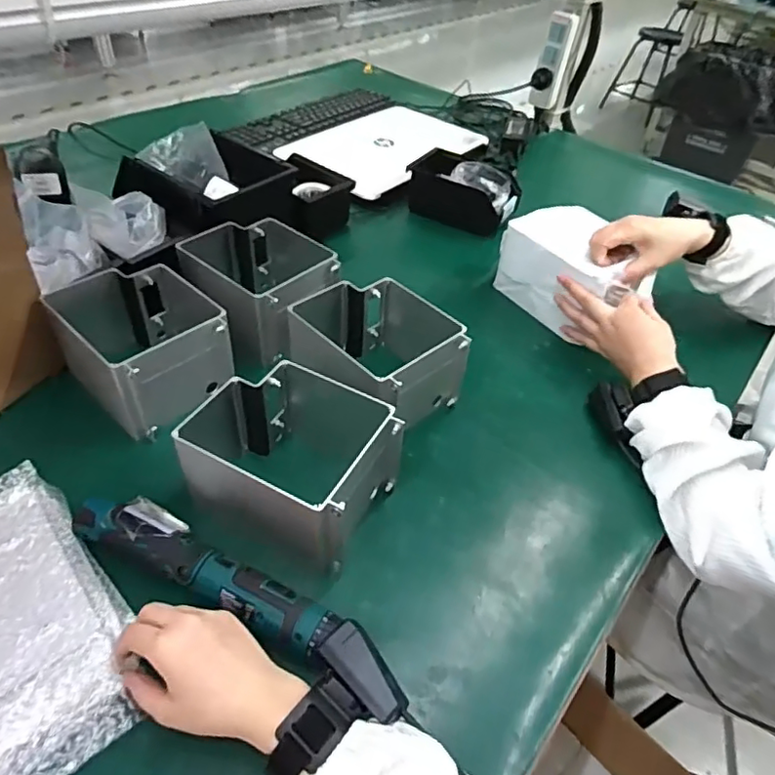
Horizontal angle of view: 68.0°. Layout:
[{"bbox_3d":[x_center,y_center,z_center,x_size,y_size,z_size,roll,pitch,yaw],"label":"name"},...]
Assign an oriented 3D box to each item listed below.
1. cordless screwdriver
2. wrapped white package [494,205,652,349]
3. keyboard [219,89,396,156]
[{"bbox_3d":[-0.119,0.165,0.460,0.302,0.064,0.047,23,47,17],"label":"cordless screwdriver"},{"bbox_3d":[0.252,-0.155,0.785,0.120,0.106,0.173,-20,50,-24],"label":"wrapped white package"},{"bbox_3d":[-0.148,-0.558,1.187,0.142,0.017,0.406,34,51,25],"label":"keyboard"}]

